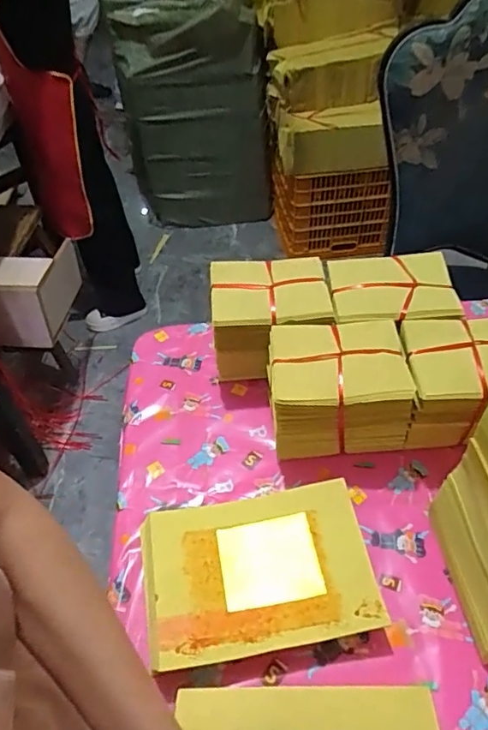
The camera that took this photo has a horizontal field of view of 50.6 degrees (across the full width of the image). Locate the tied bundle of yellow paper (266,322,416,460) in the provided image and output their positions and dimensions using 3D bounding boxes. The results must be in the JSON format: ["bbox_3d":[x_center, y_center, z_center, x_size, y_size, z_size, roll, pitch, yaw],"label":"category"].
[{"bbox_3d":[0.116,0.034,0.662,0.162,0.141,0.118,-3,48,1],"label":"tied bundle of yellow paper"}]

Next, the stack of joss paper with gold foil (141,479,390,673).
[{"bbox_3d":[0.014,0.224,0.561,0.233,0.045,0.160,-9,48,-4],"label":"stack of joss paper with gold foil"}]

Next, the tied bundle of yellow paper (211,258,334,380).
[{"bbox_3d":[0.036,-0.060,0.746,0.159,0.145,0.122,-2,48,2],"label":"tied bundle of yellow paper"}]

